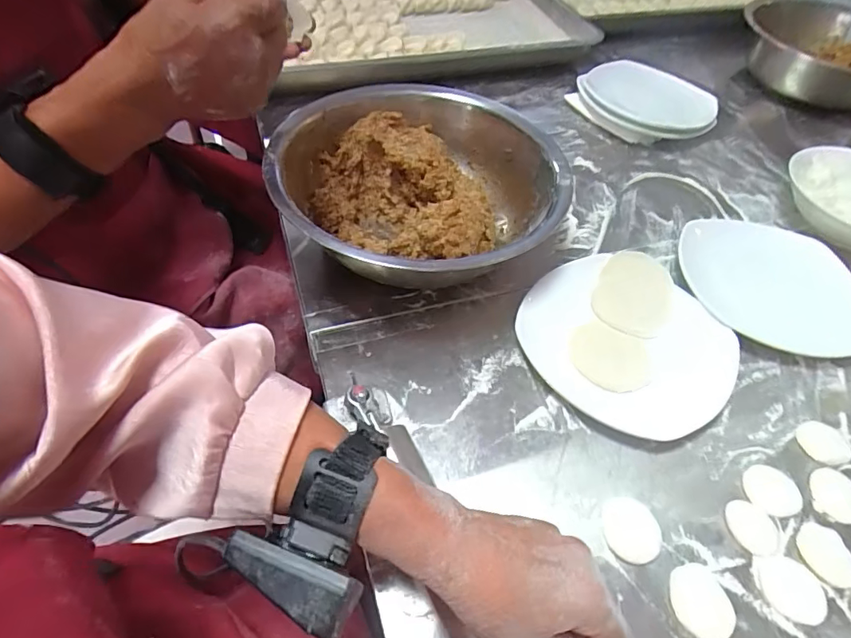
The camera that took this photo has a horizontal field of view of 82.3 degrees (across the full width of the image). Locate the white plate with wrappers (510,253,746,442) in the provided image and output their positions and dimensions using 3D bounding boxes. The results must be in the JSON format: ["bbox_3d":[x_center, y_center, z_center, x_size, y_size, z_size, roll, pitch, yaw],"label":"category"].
[{"bbox_3d":[0.182,0.019,0.443,0.173,0.021,0.175,3,52,-3],"label":"white plate with wrappers"}]

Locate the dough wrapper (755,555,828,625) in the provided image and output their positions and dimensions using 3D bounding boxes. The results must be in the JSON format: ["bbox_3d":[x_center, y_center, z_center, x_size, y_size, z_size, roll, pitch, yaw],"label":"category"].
[{"bbox_3d":[0.251,0.183,0.332,0.042,0.004,0.040,-2,53,-7],"label":"dough wrapper"}]

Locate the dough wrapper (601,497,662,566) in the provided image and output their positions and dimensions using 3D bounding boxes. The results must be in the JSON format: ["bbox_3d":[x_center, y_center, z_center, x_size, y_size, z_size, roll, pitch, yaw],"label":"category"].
[{"bbox_3d":[0.147,0.150,0.347,0.040,0.004,0.044,3,52,-3],"label":"dough wrapper"}]

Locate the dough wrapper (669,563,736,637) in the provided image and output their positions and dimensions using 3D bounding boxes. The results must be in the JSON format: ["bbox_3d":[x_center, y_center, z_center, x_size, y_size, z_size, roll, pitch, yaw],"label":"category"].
[{"bbox_3d":[0.183,0.187,0.322,0.041,0.004,0.044,3,52,-3],"label":"dough wrapper"}]

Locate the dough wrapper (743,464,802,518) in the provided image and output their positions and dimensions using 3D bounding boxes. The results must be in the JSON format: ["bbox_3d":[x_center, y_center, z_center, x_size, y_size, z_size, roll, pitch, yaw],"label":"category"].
[{"bbox_3d":[0.266,0.131,0.374,0.039,0.005,0.038,3,52,-3],"label":"dough wrapper"}]

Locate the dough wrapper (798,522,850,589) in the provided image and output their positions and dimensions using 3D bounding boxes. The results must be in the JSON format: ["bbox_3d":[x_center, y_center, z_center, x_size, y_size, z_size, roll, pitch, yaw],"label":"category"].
[{"bbox_3d":[0.288,0.167,0.348,0.039,0.004,0.041,3,52,-3],"label":"dough wrapper"}]

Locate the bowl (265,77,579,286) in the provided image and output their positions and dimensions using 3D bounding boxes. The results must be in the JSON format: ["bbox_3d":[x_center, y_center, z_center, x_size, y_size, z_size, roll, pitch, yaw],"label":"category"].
[{"bbox_3d":[-0.010,-0.131,0.502,0.281,0.088,0.284,3,52,-3],"label":"bowl"}]

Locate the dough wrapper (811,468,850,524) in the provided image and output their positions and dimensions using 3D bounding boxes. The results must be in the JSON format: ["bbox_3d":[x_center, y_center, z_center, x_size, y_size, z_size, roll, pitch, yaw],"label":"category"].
[{"bbox_3d":[0.320,0.135,0.376,0.037,0.004,0.042,26,54,14],"label":"dough wrapper"}]

